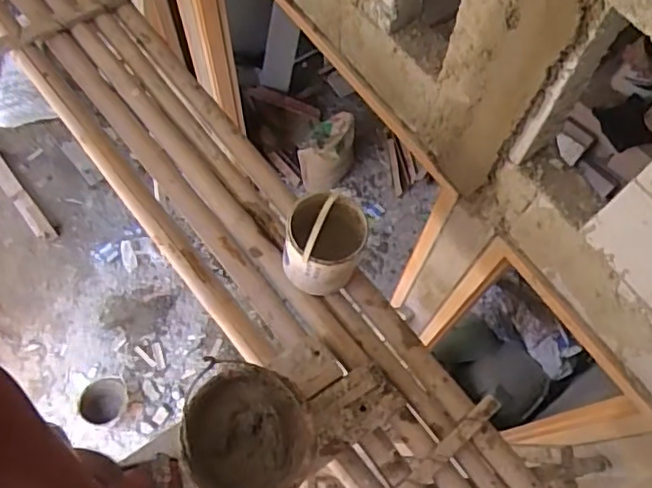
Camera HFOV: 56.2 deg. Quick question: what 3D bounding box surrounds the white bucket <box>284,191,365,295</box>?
[{"bbox_3d":[-0.006,0.002,1.426,0.176,0.189,0.193,0,68,-1],"label":"white bucket"}]

